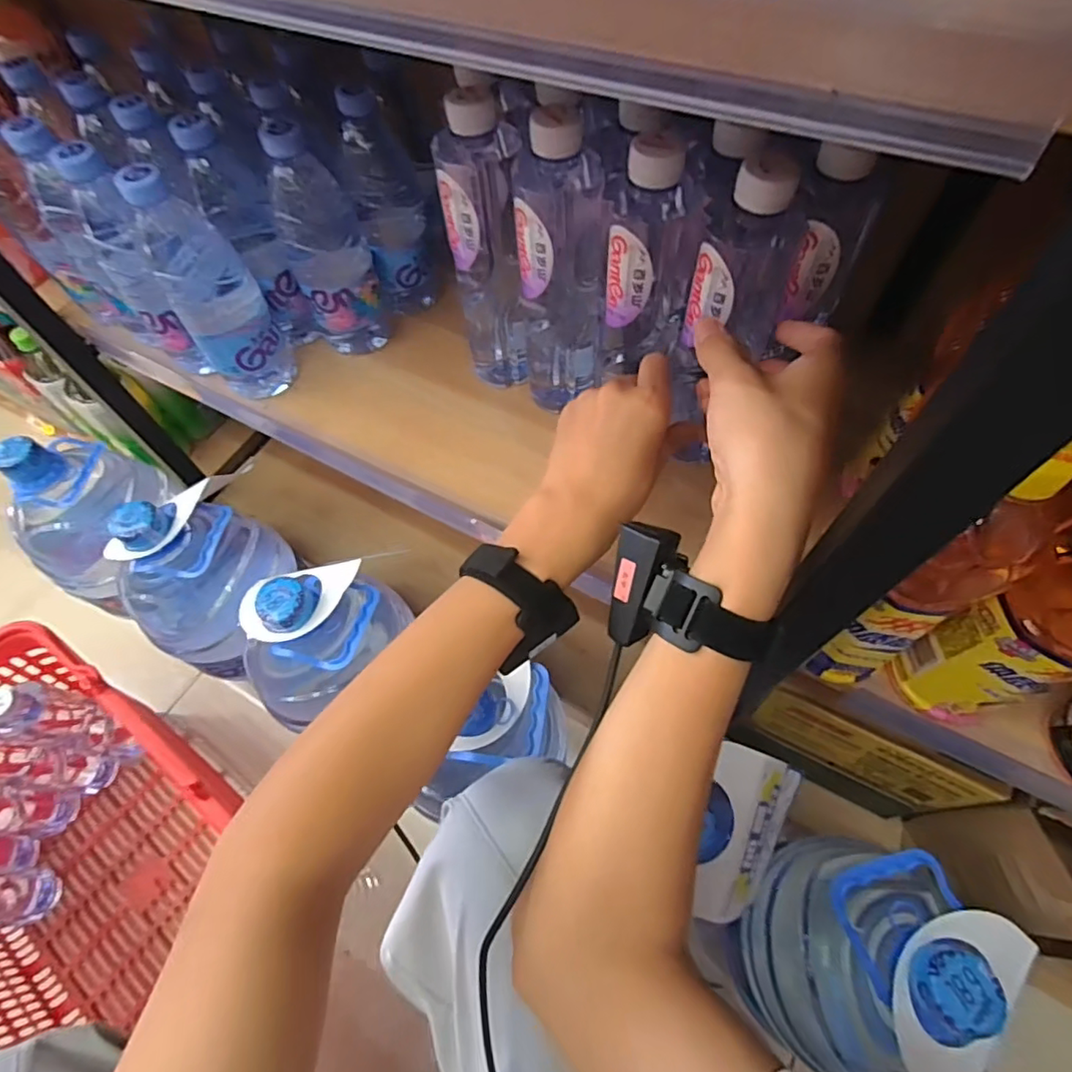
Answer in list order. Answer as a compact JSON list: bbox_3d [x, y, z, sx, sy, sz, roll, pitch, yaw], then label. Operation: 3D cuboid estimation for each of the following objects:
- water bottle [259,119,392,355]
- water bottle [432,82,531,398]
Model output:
[{"bbox_3d":[-0.186,-0.252,0.516,0.068,0.197,0.058,-23,62,-9],"label":"water bottle"},{"bbox_3d":[-0.037,-0.213,0.463,0.055,0.230,0.055,-10,60,-2],"label":"water bottle"}]

